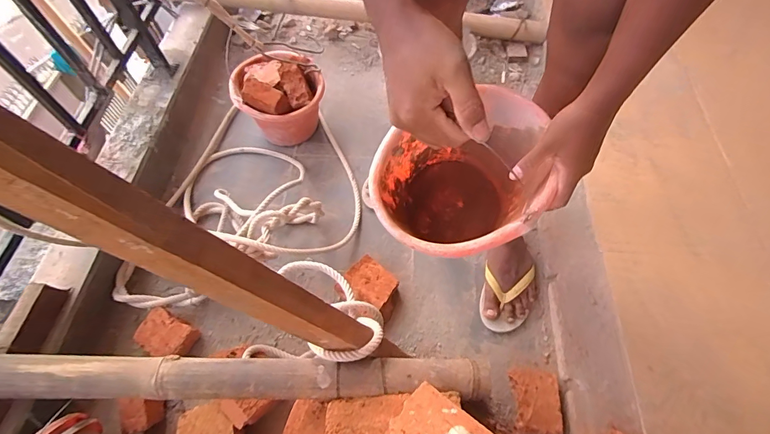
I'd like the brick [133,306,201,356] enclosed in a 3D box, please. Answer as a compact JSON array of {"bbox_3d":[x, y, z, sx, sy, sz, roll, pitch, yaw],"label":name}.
[{"bbox_3d":[-0.454,0.245,0.817,0.101,0.047,0.078,25,64,16],"label":"brick"}]

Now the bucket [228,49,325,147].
[{"bbox_3d":[-0.283,-0.326,1.071,0.219,0.227,0.239,-1,60,2],"label":"bucket"}]

